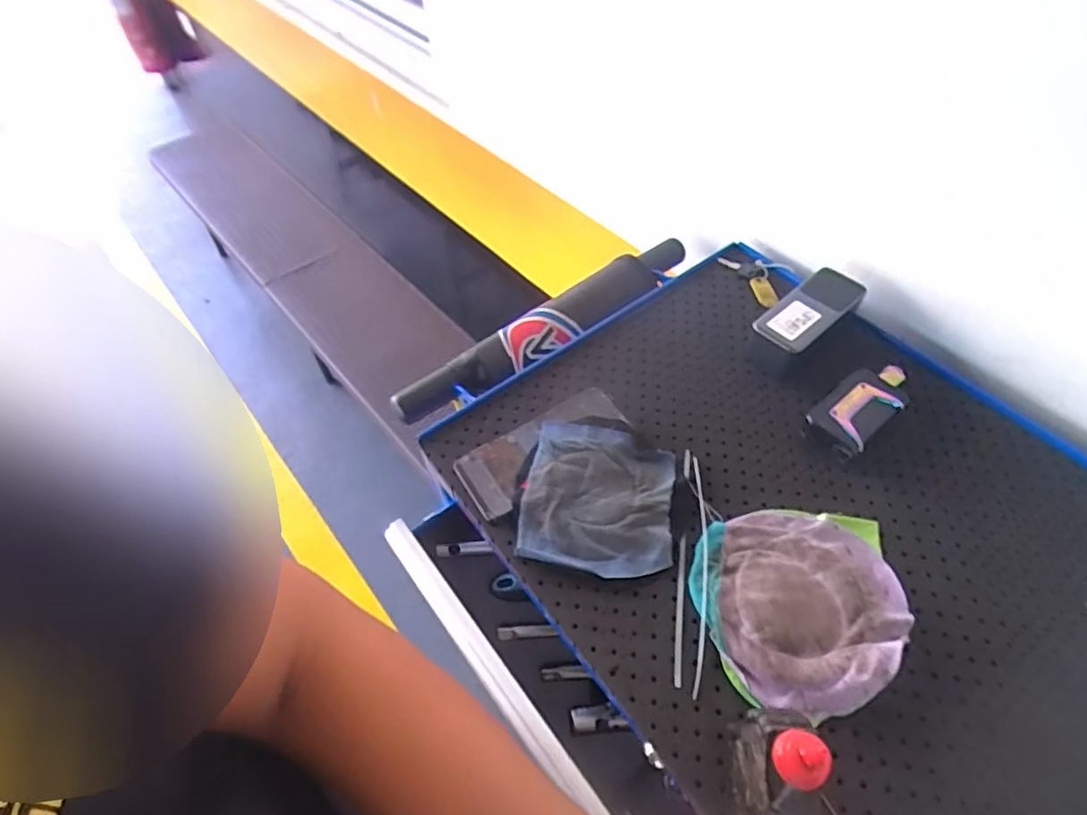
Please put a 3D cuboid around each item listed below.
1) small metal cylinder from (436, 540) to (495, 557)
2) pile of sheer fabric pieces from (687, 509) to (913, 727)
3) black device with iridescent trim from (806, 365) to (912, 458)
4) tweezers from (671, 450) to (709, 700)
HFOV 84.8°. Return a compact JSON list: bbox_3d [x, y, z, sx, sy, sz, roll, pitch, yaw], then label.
[{"bbox_3d":[-0.080,0.144,0.610,0.058,0.008,0.012,-2,52,-2],"label":"small metal cylinder"},{"bbox_3d":[0.206,0.145,0.462,0.160,0.023,0.154,-13,53,-11],"label":"pile of sheer fabric pieces"},{"bbox_3d":[0.300,0.001,0.564,0.112,0.033,0.053,-32,59,-23],"label":"black device with iridescent trim"},{"bbox_3d":[0.123,0.128,0.499,0.030,0.018,0.203,5,52,3],"label":"tweezers"}]

